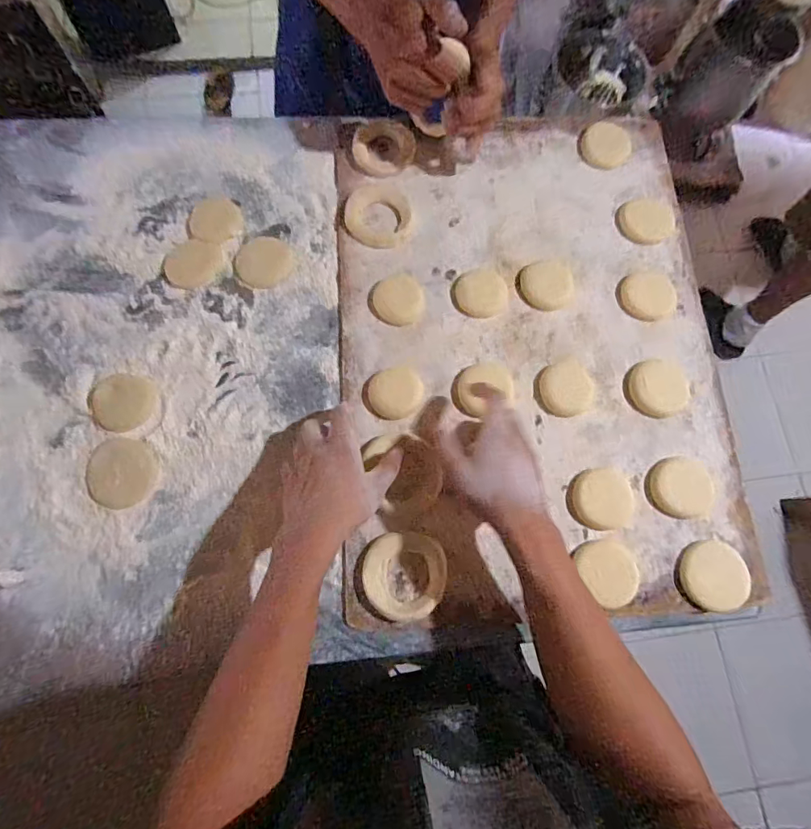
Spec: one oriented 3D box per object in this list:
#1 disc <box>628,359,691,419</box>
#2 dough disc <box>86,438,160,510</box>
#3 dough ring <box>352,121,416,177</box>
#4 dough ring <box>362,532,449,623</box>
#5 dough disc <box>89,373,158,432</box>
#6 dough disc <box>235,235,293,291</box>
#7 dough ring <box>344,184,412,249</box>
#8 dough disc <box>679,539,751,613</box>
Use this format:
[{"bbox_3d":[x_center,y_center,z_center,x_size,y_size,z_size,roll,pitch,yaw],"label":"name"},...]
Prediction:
[{"bbox_3d":[0.277,-0.029,0.504,0.063,0.006,0.062,1,75,-2],"label":"disc"},{"bbox_3d":[-0.288,0.060,0.470,0.068,0.010,0.067,1,75,-2],"label":"dough disc"},{"bbox_3d":[-0.026,-0.328,0.568,0.074,0.011,0.074,1,75,-2],"label":"dough ring"},{"bbox_3d":[0.000,0.157,0.450,0.080,0.015,0.079,1,75,-2],"label":"dough ring"},{"bbox_3d":[-0.293,-0.013,0.479,0.065,0.010,0.059,20,76,3],"label":"dough disc"},{"bbox_3d":[-0.165,-0.178,0.543,0.063,0.004,0.067,1,75,-2],"label":"dough disc"},{"bbox_3d":[-0.032,-0.232,0.541,0.075,0.011,0.076,1,75,-2],"label":"dough ring"},{"bbox_3d":[0.304,0.157,0.454,0.064,0.015,0.062,1,75,-2],"label":"dough disc"}]

